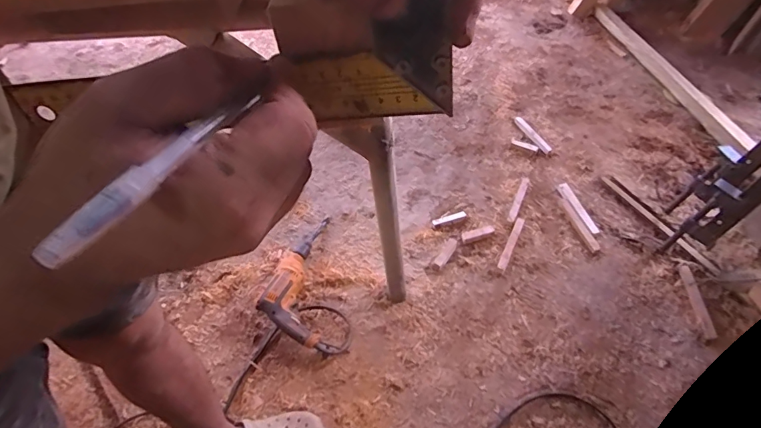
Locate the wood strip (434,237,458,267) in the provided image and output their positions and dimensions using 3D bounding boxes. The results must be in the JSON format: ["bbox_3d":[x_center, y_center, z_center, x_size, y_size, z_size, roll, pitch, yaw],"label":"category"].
[{"bbox_3d":[0.185,0.107,1.247,0.033,0.006,0.099,26,57,23],"label":"wood strip"}]

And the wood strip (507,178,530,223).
[{"bbox_3d":[0.419,-0.045,1.345,0.026,0.018,0.189,18,55,18],"label":"wood strip"}]

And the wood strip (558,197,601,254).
[{"bbox_3d":[0.567,0.029,1.275,0.027,0.007,0.195,-13,51,-6],"label":"wood strip"}]

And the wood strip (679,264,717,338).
[{"bbox_3d":[0.787,0.215,1.103,0.026,0.009,0.194,0,51,4],"label":"wood strip"}]

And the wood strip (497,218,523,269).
[{"bbox_3d":[0.365,0.080,1.238,0.022,0.018,0.177,20,55,19],"label":"wood strip"}]

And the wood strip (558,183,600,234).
[{"bbox_3d":[0.584,-0.020,1.312,0.029,0.010,0.202,-13,51,-6],"label":"wood strip"}]

